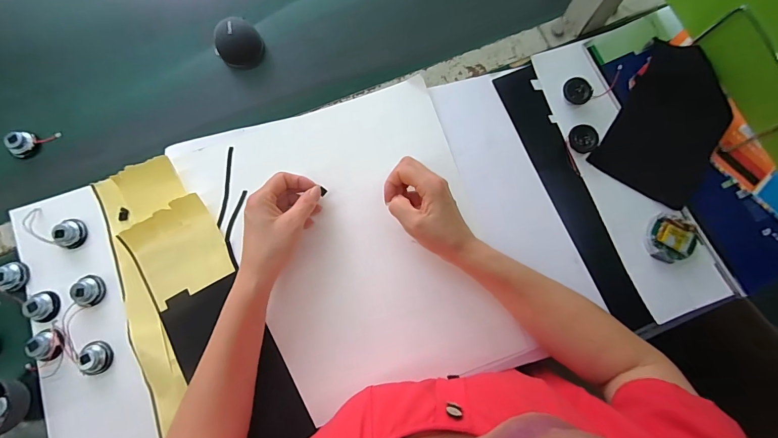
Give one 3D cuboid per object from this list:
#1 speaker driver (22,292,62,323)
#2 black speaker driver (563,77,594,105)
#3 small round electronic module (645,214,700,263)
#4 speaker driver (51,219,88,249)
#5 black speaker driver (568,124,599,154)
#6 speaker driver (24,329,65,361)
[{"bbox_3d":[-0.415,0.105,0.434,0.037,0.014,0.036,0,80,0],"label":"speaker driver"},{"bbox_3d":[0.243,-0.163,0.471,0.031,0.016,0.034,0,80,0],"label":"black speaker driver"},{"bbox_3d":[0.339,0.025,0.436,0.057,0.011,0.055,18,80,4],"label":"small round electronic module"},{"bbox_3d":[-0.392,0.017,0.447,0.032,0.017,0.035,9,80,2],"label":"speaker driver"},{"bbox_3d":[0.244,-0.099,0.461,0.034,0.022,0.035,0,80,0],"label":"black speaker driver"},{"bbox_3d":[-0.398,0.147,0.424,0.029,0.020,0.034,-11,80,-2],"label":"speaker driver"}]

